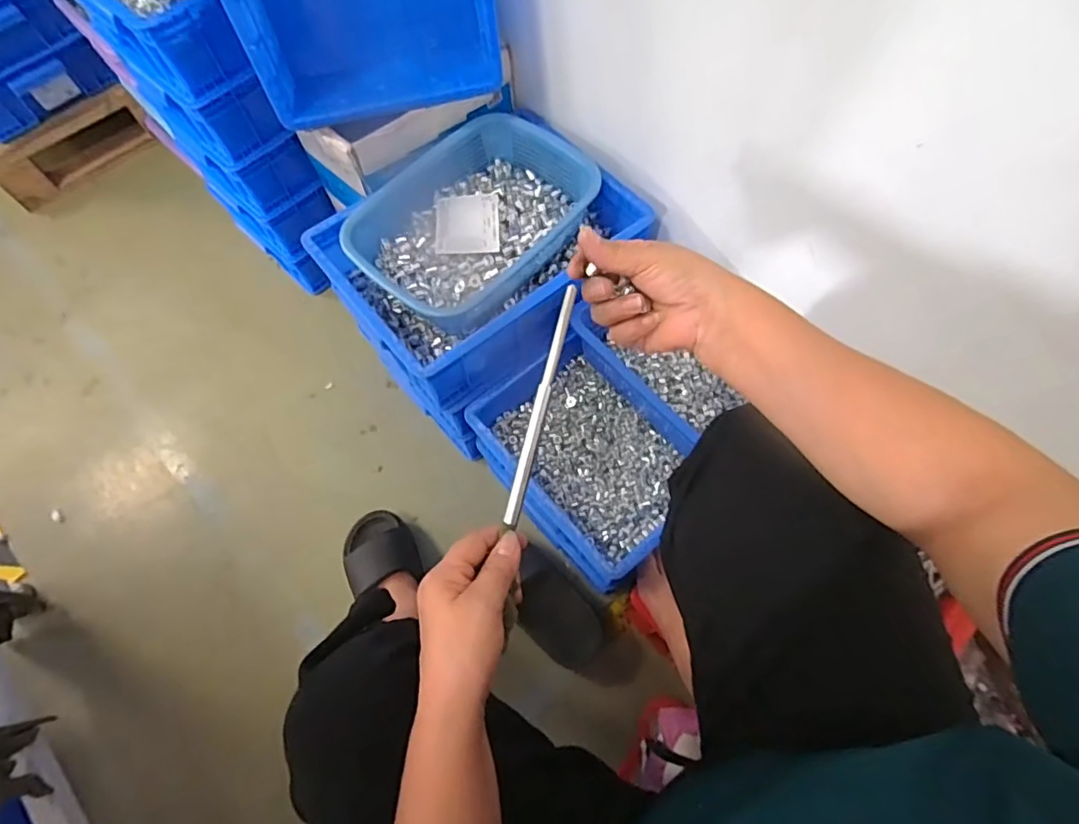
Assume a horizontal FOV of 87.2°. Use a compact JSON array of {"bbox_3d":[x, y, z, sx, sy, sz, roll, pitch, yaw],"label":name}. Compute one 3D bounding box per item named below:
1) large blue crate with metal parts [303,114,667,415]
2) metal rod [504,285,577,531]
[{"bbox_3d":[-0.083,-0.244,0.831,0.410,0.114,0.318,-35,69,-14],"label":"large blue crate with metal parts"},{"bbox_3d":[0.001,-0.004,0.418,0.010,0.006,0.179,15,91,9],"label":"metal rod"}]

